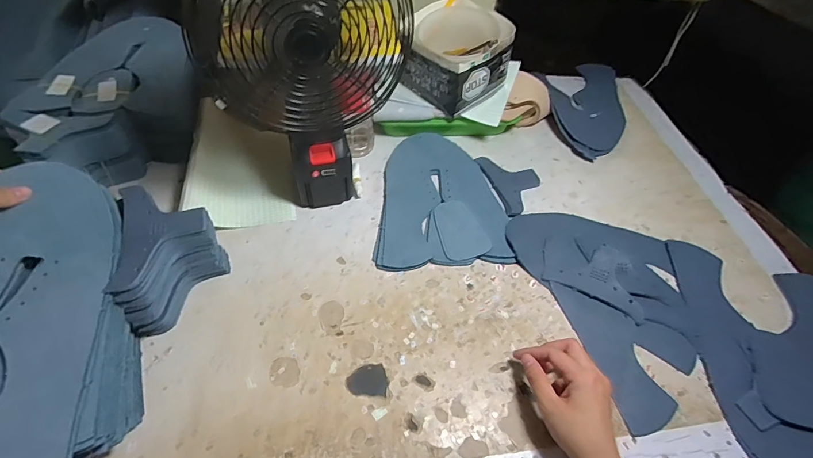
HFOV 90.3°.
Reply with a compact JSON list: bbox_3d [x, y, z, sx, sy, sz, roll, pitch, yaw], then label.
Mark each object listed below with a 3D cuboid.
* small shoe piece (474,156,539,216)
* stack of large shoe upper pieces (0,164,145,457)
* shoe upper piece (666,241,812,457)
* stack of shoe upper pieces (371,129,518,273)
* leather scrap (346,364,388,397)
[{"bbox_3d":[0.168,-0.073,0.623,0.080,0.007,0.122,-11,54,-13],"label":"small shoe piece"},{"bbox_3d":[-0.345,0.090,0.382,0.151,0.085,0.286,-19,65,-19],"label":"stack of large shoe upper pieces"},{"bbox_3d":[0.425,0.143,0.460,0.193,0.021,0.279,15,52,7],"label":"shoe upper piece"},{"bbox_3d":[0.049,-0.048,0.592,0.175,0.011,0.248,1,52,-4],"label":"stack of shoe upper pieces"},{"bbox_3d":[-0.042,0.160,0.428,0.041,0.004,0.032,-1,52,-6],"label":"leather scrap"}]

